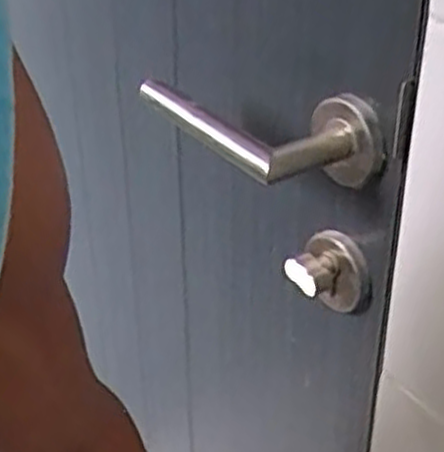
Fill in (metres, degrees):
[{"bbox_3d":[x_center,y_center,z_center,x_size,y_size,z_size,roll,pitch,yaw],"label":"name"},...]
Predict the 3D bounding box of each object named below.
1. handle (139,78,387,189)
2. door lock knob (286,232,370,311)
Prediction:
[{"bbox_3d":[0.024,-0.056,0.478,0.073,0.052,0.146,-26,43,-31],"label":"handle"},{"bbox_3d":[0.065,0.035,0.512,0.053,0.051,0.038,28,45,33],"label":"door lock knob"}]

